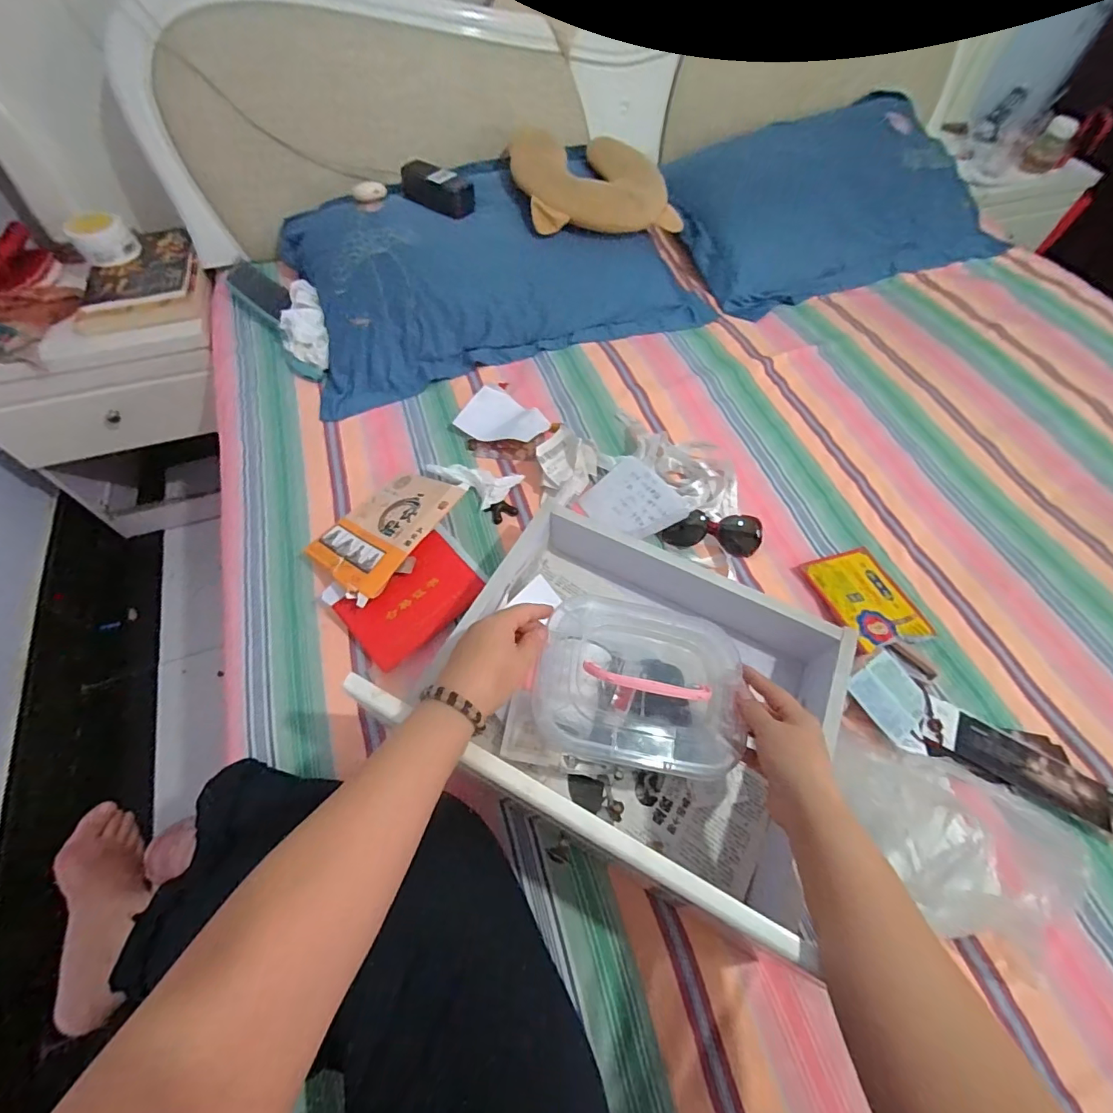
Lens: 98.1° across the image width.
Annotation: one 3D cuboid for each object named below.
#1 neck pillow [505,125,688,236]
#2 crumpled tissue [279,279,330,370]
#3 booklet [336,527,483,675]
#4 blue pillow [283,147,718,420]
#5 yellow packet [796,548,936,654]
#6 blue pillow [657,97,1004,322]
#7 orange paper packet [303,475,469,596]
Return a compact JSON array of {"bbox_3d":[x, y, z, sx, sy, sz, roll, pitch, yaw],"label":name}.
[{"bbox_3d":[0.068,-0.717,0.919,0.304,0.080,0.253,-11,60,-8],"label":"neck pillow"},{"bbox_3d":[-0.436,-0.400,0.831,0.074,0.036,0.164,-12,82,-11],"label":"crumpled tissue"},{"bbox_3d":[-0.179,0.053,0.601,0.159,0.018,0.104,-41,86,-17],"label":"booklet"},{"bbox_3d":[-0.101,-0.538,0.894,0.725,0.142,0.412,-17,61,-14],"label":"blue pillow"},{"bbox_3d":[0.402,0.051,0.627,0.121,0.019,0.137,-11,60,-11],"label":"yellow packet"},{"bbox_3d":[0.585,-0.794,1.064,0.709,0.178,0.424,-22,62,-16],"label":"blue pillow"},{"bbox_3d":[-0.222,-0.040,0.631,0.134,0.016,0.179,25,64,33],"label":"orange paper packet"}]

